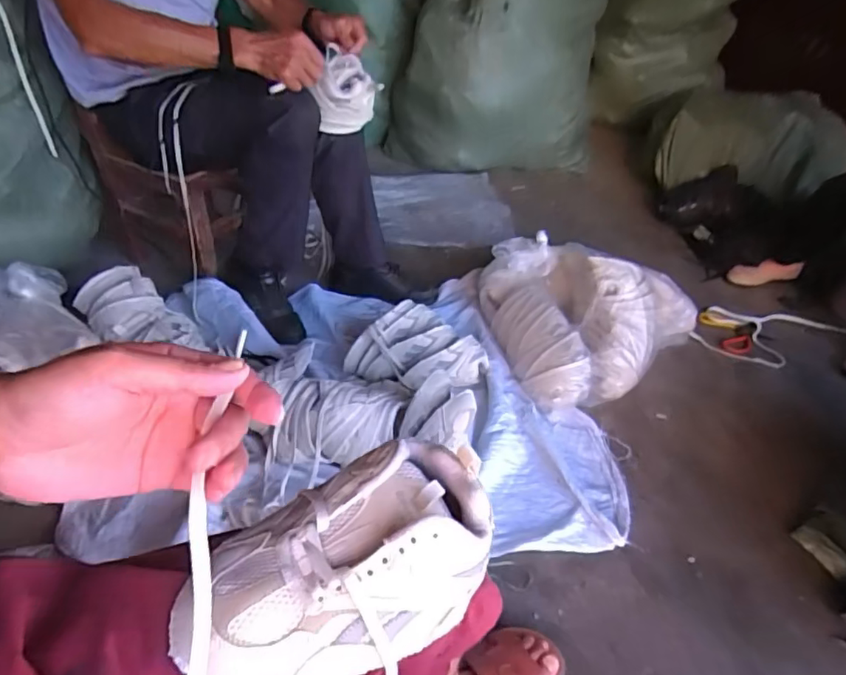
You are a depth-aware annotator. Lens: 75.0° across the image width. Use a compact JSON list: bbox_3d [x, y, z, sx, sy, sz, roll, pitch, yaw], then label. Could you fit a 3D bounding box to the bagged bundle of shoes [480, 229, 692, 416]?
[{"bbox_3d":[0.400,-0.074,1.284,0.458,0.221,0.394,-11,44,-20],"label":"bagged bundle of shoes"}]

